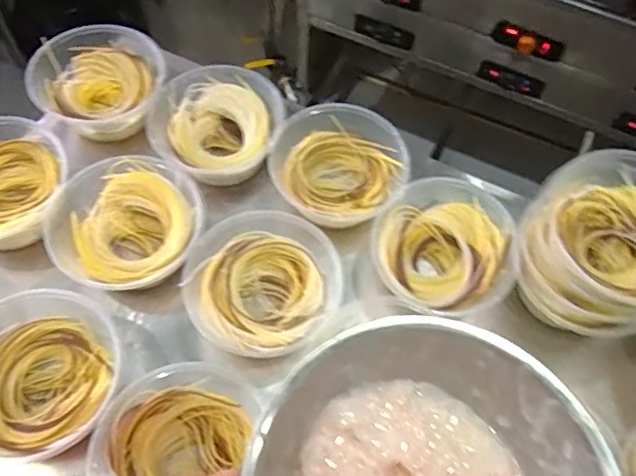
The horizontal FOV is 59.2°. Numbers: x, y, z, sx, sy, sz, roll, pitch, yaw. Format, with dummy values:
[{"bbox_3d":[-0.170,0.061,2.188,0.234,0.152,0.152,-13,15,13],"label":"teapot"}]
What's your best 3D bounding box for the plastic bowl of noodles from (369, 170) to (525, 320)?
[{"bbox_3d":[0.152,0.013,0.668,0.162,0.071,0.150,2,61,-3],"label":"plastic bowl of noodles"}]

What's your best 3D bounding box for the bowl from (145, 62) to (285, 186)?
[{"bbox_3d":[-0.135,-0.146,0.744,0.172,0.075,0.149,-12,62,-11],"label":"bowl"}]

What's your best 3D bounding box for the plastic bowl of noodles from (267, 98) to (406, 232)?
[{"bbox_3d":[0.028,-0.087,0.717,0.160,0.075,0.167,2,61,-3],"label":"plastic bowl of noodles"}]

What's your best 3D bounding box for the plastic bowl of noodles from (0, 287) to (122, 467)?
[{"bbox_3d":[-0.295,0.141,0.575,0.176,0.064,0.162,2,61,-3],"label":"plastic bowl of noodles"}]

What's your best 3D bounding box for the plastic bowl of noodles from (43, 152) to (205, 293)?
[{"bbox_3d":[-0.224,-0.011,0.666,0.172,0.072,0.157,2,61,-3],"label":"plastic bowl of noodles"}]

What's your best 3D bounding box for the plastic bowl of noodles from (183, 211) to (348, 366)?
[{"bbox_3d":[-0.060,0.055,0.639,0.174,0.071,0.160,2,61,-3],"label":"plastic bowl of noodles"}]

